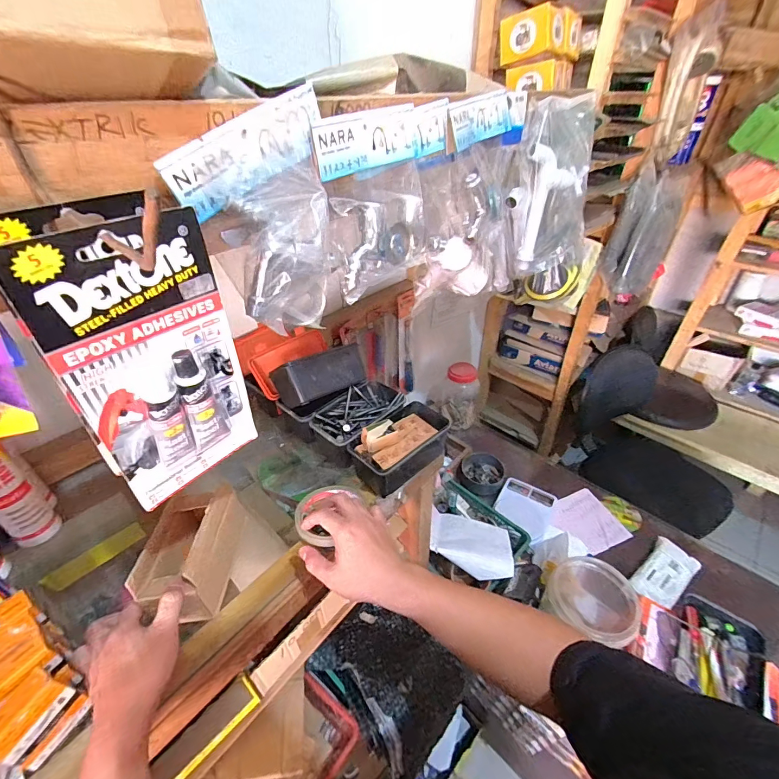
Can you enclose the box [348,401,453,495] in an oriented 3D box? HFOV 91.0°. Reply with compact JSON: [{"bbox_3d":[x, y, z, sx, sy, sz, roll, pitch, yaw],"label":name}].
[{"bbox_3d":[0.017,0.081,0.551,0.156,0.084,0.094,-30,45,-32],"label":"box"}]

